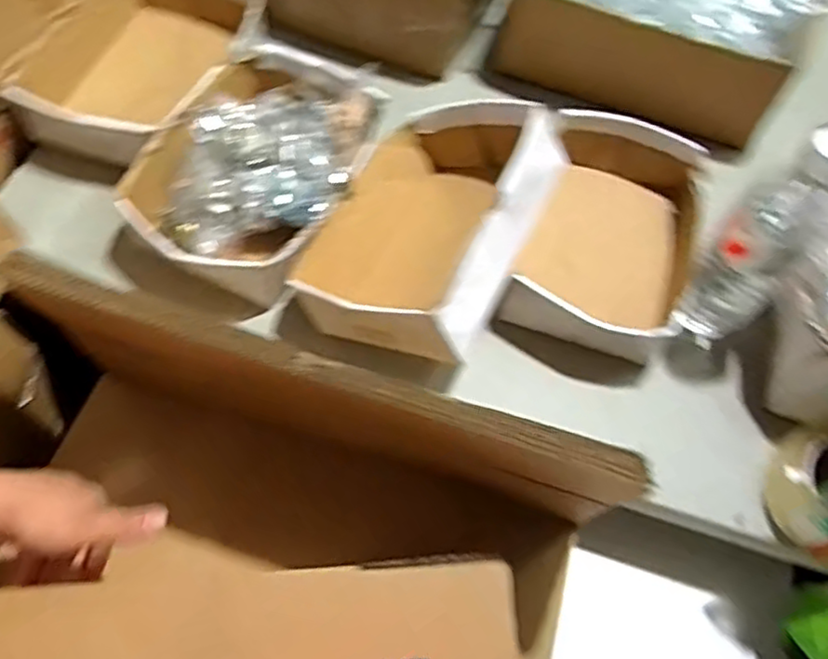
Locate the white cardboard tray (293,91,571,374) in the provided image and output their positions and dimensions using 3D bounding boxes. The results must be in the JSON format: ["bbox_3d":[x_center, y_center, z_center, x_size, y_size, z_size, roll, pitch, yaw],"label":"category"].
[{"bbox_3d":[0.014,-0.107,0.632,0.186,0.149,0.253,27,63,11],"label":"white cardboard tray"}]

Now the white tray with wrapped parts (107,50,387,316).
[{"bbox_3d":[-0.149,-0.155,0.686,0.195,0.082,0.267,32,64,13],"label":"white tray with wrapped parts"}]

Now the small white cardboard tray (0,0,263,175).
[{"bbox_3d":[-0.281,-0.286,0.746,0.193,0.077,0.271,18,62,6],"label":"small white cardboard tray"}]

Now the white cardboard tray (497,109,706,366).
[{"bbox_3d":[0.199,-0.091,0.690,0.167,0.089,0.253,17,62,5],"label":"white cardboard tray"}]

